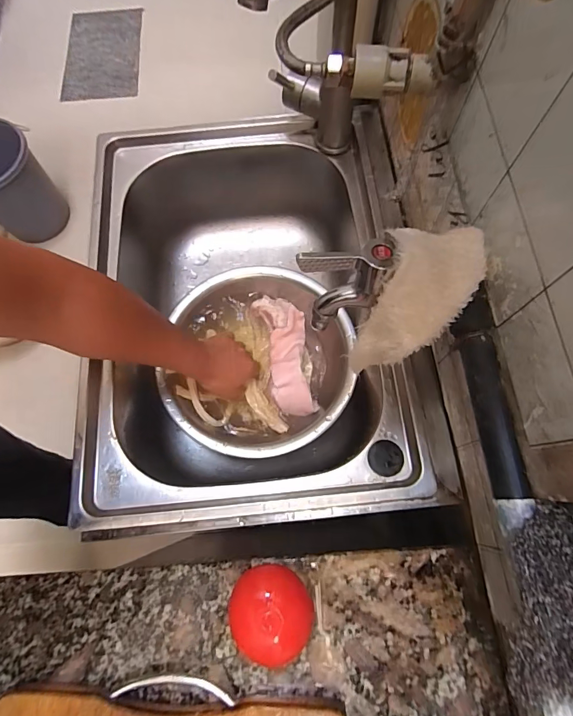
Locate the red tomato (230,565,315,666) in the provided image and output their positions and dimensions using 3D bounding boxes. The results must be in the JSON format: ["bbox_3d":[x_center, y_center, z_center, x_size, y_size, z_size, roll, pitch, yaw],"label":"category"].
[{"bbox_3d":[-0.014,0.224,0.352,0.068,0.043,0.071,1,70,-2],"label":"red tomato"}]

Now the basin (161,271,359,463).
[{"bbox_3d":[-0.034,0.009,0.604,0.267,0.085,0.275,-1,73,2],"label":"basin"}]

